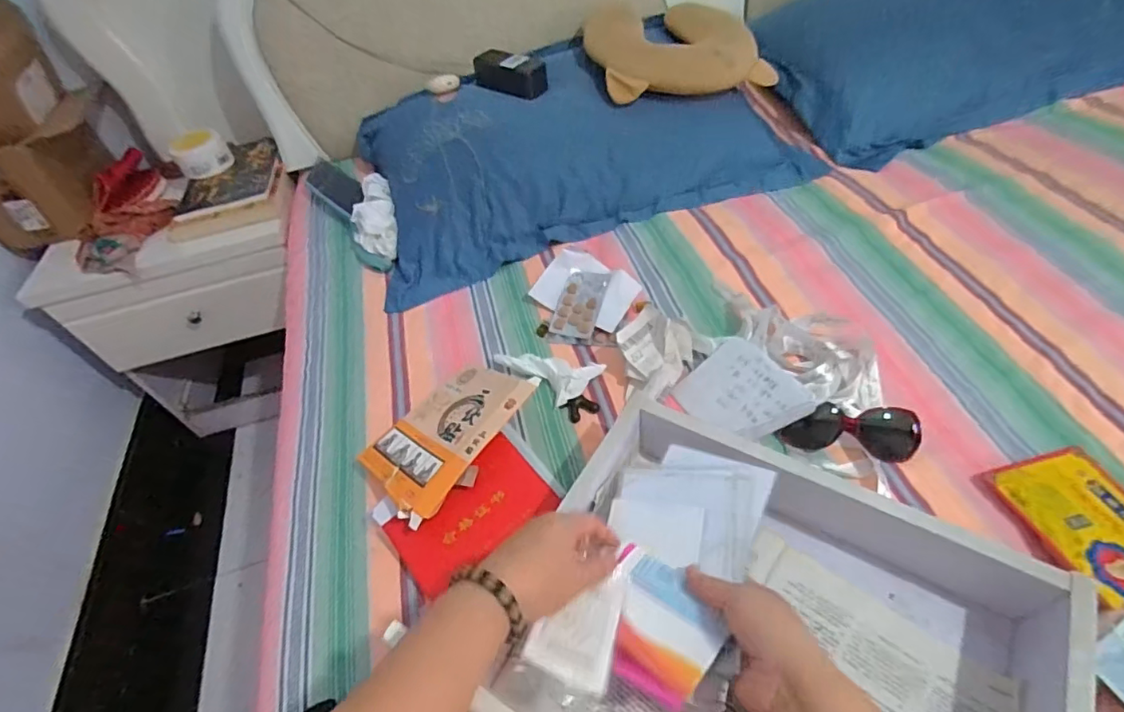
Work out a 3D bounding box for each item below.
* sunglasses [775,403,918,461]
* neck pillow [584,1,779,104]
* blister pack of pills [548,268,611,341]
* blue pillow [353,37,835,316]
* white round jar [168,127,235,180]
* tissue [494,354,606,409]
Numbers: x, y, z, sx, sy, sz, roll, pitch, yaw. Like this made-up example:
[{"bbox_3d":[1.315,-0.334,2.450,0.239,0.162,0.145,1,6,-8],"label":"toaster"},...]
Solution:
[{"bbox_3d":[0.310,0.084,0.587,0.141,0.042,0.062,0,51,9],"label":"sunglasses"},{"bbox_3d":[0.192,-0.561,0.954,0.305,0.078,0.292,-11,50,0],"label":"neck pillow"},{"bbox_3d":[0.025,-0.073,0.750,0.061,0.004,0.101,14,73,16],"label":"blister pack of pills"},{"bbox_3d":[0.025,-0.373,0.921,0.723,0.132,0.418,-18,50,-6],"label":"blue pillow"},{"bbox_3d":[-0.695,-0.391,1.043,0.094,0.068,0.078,-32,53,-17],"label":"white round jar"},{"bbox_3d":[-0.015,0.014,0.683,0.114,0.025,0.076,31,61,29],"label":"tissue"}]

